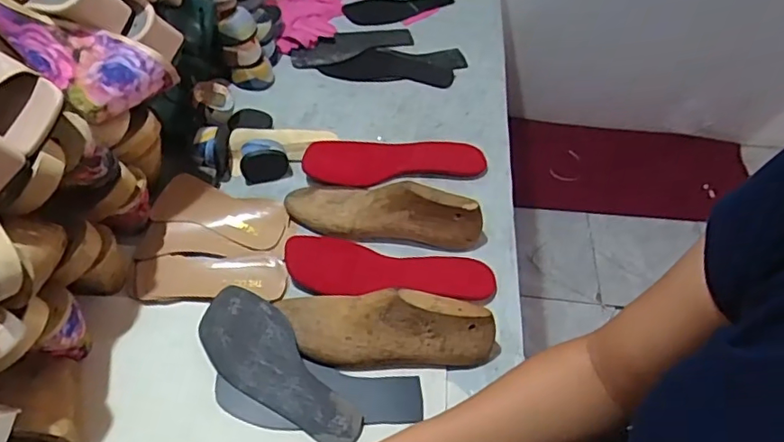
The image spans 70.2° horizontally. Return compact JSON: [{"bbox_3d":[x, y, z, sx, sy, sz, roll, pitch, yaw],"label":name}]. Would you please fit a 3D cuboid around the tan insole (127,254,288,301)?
[{"bbox_3d":[-0.207,0.059,0.634,0.168,0.009,0.061,-2,52,-4],"label":"tan insole"}]

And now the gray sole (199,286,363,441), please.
[{"bbox_3d":[-0.111,0.147,0.563,0.195,0.011,0.081,34,75,13],"label":"gray sole"}]

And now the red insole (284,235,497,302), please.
[{"bbox_3d":[-0.004,0.060,0.644,0.240,0.013,0.079,9,46,3],"label":"red insole"}]

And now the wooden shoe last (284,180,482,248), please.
[{"bbox_3d":[-0.011,-0.024,0.675,0.239,0.070,0.071,5,52,1],"label":"wooden shoe last"}]

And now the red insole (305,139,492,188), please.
[{"bbox_3d":[0.004,-0.085,0.762,0.241,0.010,0.088,-2,52,-4],"label":"red insole"}]

